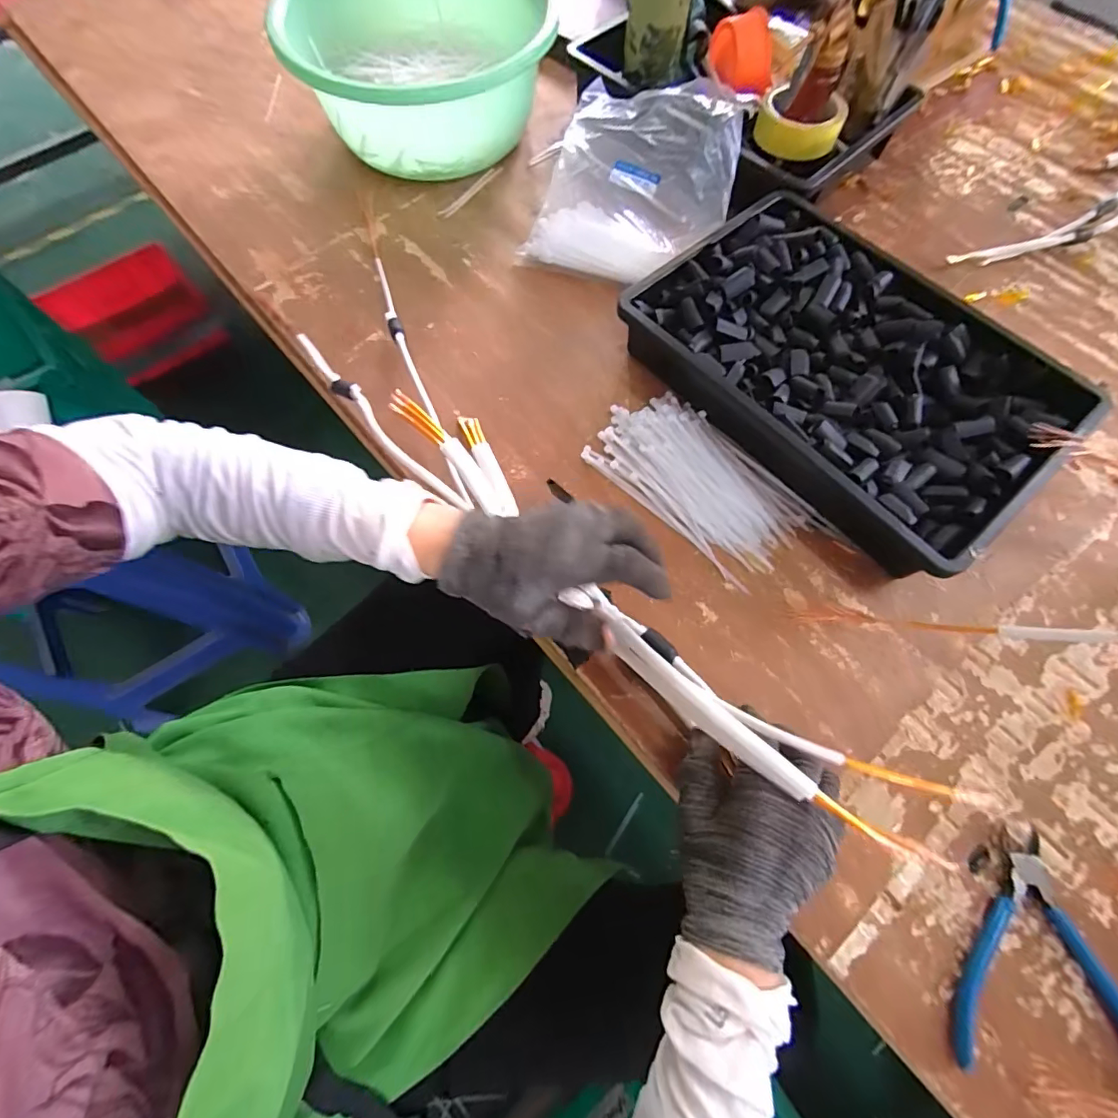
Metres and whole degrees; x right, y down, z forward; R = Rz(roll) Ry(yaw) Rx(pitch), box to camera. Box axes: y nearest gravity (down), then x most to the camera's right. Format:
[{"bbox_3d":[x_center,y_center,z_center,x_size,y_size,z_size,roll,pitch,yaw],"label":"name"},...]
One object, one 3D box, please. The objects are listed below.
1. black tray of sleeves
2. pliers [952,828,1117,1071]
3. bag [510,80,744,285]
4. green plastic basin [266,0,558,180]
[{"bbox_3d":[0.262,-0.177,0.473,0.247,0.067,0.360,-40,73,-15],"label":"black tray of sleeves"},{"bbox_3d":[0.323,0.261,0.332,0.125,0.010,0.136,10,68,4],"label":"pliers"},{"bbox_3d":[0.089,-0.422,0.563,0.194,0.045,0.226,20,88,7],"label":"bag"},{"bbox_3d":[-0.161,-0.587,0.600,0.285,0.130,0.300,0,68,0],"label":"green plastic basin"}]

